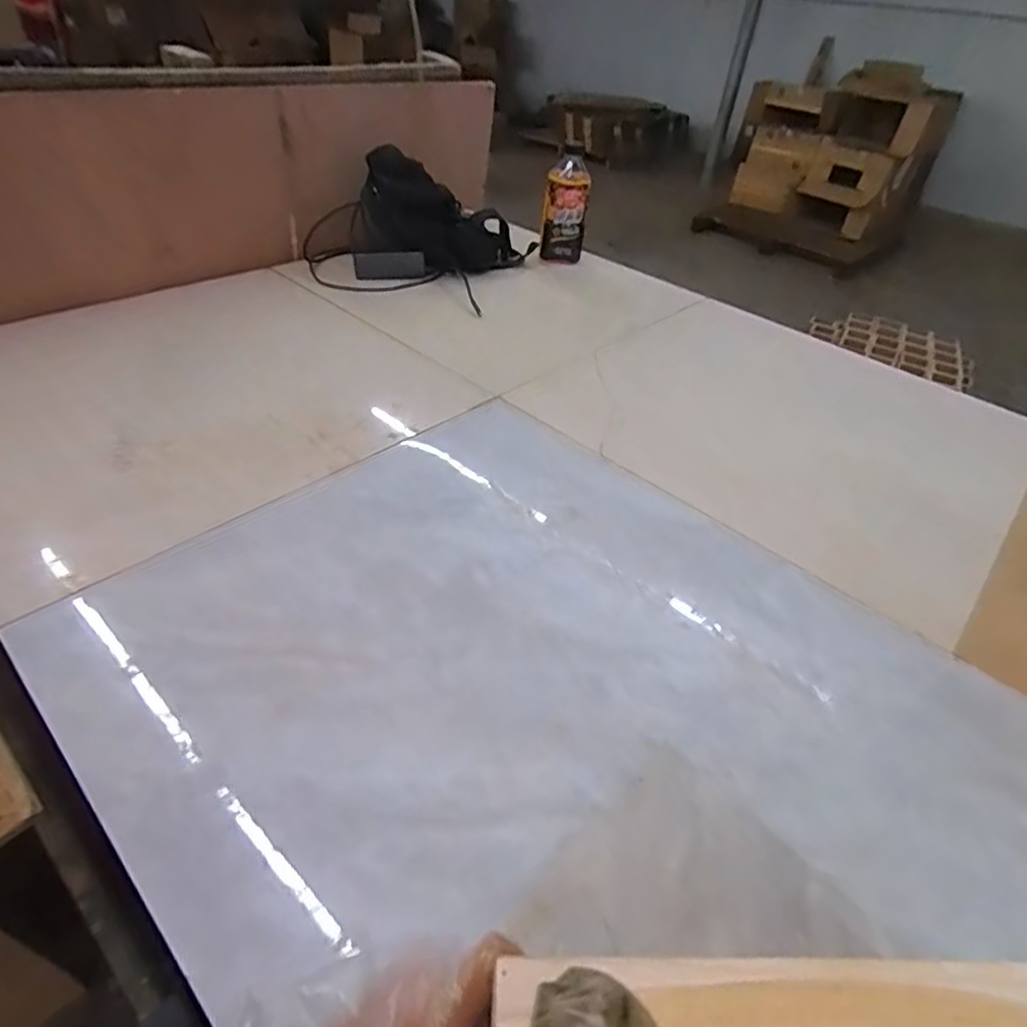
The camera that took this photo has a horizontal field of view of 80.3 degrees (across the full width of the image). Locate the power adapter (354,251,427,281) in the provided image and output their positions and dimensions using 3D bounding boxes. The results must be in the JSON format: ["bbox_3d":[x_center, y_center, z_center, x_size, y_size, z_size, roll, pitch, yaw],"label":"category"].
[{"bbox_3d":[-0.230,-0.465,1.141,0.131,0.046,0.032,-1,41,-9],"label":"power adapter"}]

